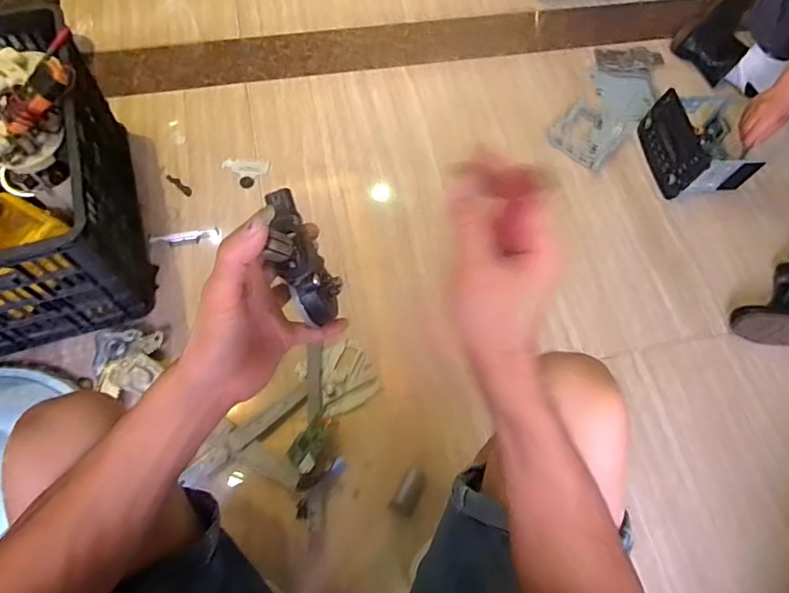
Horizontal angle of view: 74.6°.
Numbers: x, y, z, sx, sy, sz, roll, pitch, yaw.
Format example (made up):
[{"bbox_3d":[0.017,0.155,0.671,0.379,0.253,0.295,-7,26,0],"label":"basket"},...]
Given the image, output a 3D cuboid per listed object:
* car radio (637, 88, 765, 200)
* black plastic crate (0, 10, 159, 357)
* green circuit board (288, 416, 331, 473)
[{"bbox_3d":[0.667,-0.334,1.140,0.207,0.112,0.211,-3,66,-4],"label":"car radio"},{"bbox_3d":[-0.691,-0.192,0.904,0.393,0.315,0.532,-17,68,-10],"label":"black plastic crate"},{"bbox_3d":[-0.136,0.237,0.842,0.049,0.028,0.088,28,68,10],"label":"green circuit board"}]

